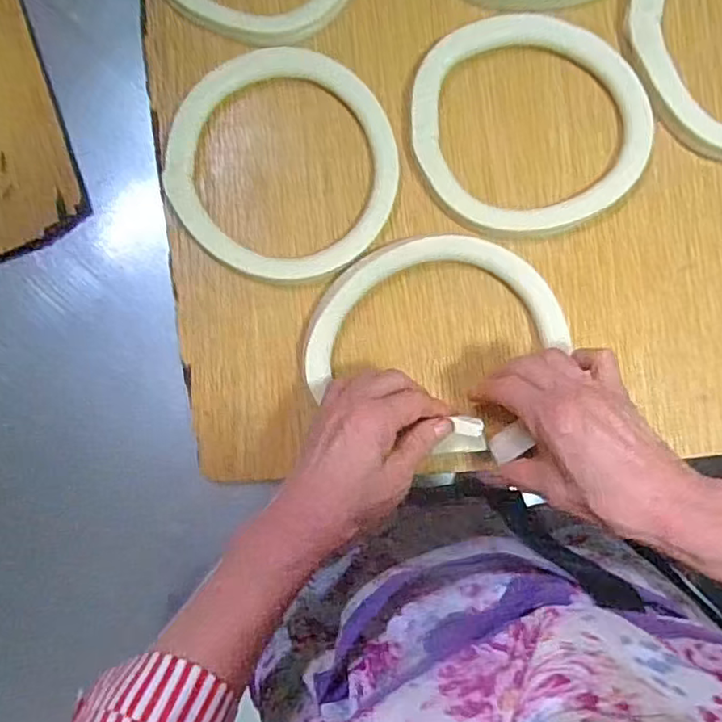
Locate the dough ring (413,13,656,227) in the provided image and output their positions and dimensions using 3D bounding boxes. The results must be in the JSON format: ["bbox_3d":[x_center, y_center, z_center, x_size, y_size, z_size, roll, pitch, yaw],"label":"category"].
[{"bbox_3d":[0.124,-0.178,0.462,0.171,0.012,0.159,0,85,0],"label":"dough ring"}]

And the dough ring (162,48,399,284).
[{"bbox_3d":[-0.056,-0.144,0.459,0.166,0.009,0.166,0,85,0],"label":"dough ring"}]

